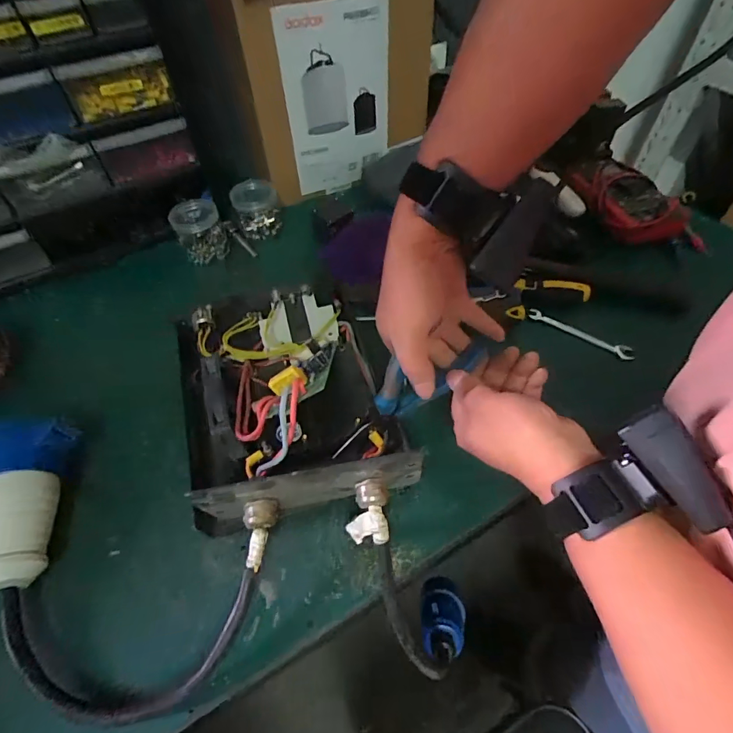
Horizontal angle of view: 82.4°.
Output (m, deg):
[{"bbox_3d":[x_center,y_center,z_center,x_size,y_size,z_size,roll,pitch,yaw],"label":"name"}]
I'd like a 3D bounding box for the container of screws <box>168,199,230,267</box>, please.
[{"bbox_3d":[-0.231,-0.191,0.583,0.060,0.061,0.063,-18,55,-11],"label":"container of screws"}]

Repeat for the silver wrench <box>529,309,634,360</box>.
[{"bbox_3d":[0.247,-0.040,0.485,0.119,0.008,0.023,30,60,22],"label":"silver wrench"}]

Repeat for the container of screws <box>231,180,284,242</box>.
[{"bbox_3d":[-0.160,-0.234,0.612,0.061,0.066,0.072,-14,54,-8],"label":"container of screws"}]

